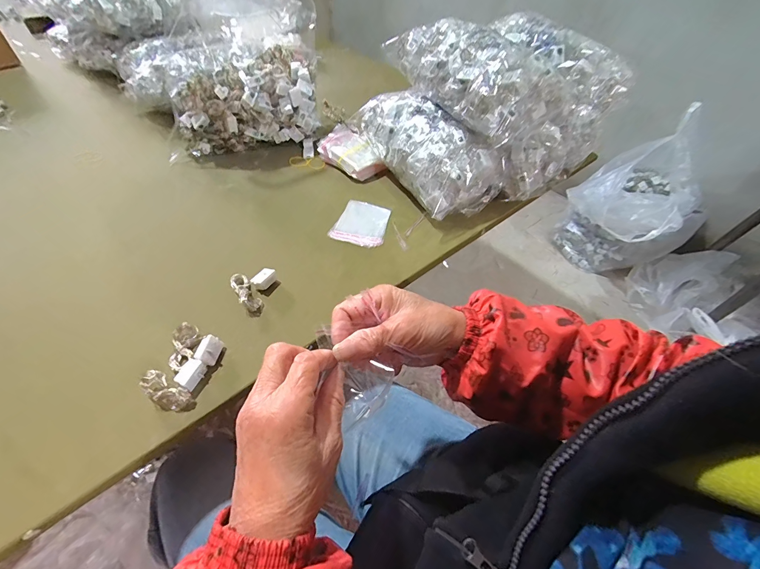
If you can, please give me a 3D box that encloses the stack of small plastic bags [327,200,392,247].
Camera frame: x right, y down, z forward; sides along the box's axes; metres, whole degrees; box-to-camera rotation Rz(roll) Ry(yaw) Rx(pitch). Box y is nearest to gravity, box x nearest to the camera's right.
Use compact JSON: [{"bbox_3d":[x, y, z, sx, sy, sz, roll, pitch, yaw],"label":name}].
[{"bbox_3d":[-0.025,-0.095,0.513,0.078,0.004,0.089,17,55,13],"label":"stack of small plastic bags"}]

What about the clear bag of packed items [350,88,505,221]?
[{"bbox_3d":[0.072,-0.235,0.561,0.135,0.109,0.279,-21,53,-21],"label":"clear bag of packed items"}]

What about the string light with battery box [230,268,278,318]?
[{"bbox_3d":[-0.147,0.003,0.405,0.051,0.013,0.065,-26,55,-24],"label":"string light with battery box"}]

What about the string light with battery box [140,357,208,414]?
[{"bbox_3d":[-0.201,0.095,0.324,0.050,0.023,0.046,5,49,1],"label":"string light with battery box"}]

